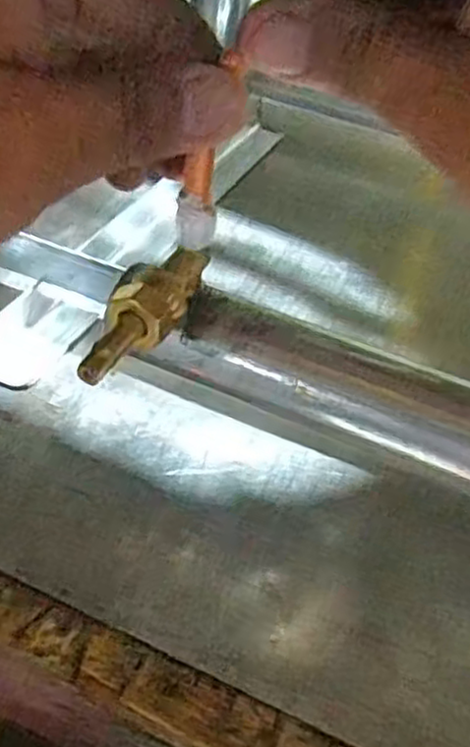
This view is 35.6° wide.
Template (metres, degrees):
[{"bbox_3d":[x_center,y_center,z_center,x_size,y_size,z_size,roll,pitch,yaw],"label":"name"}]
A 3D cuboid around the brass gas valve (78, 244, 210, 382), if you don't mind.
[{"bbox_3d":[-0.025,-0.019,0.208,0.018,0.014,0.058,17,43,9],"label":"brass gas valve"}]

